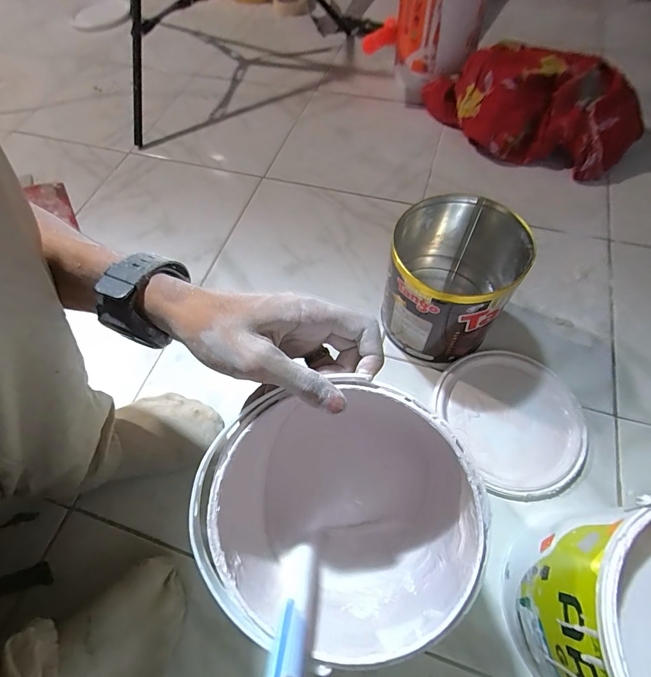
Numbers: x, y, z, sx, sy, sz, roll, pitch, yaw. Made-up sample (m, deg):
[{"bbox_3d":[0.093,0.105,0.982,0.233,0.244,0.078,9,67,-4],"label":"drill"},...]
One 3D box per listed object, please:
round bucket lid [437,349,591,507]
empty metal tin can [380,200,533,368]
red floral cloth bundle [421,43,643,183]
[{"bbox_3d":[0.234,0.095,0.459,0.163,0.015,0.172,-1,61,3],"label":"round bucket lid"},{"bbox_3d":[0.150,-0.065,0.468,0.140,0.156,0.149,24,65,16],"label":"empty metal tin can"},{"bbox_3d":[0.342,-0.411,0.663,0.161,0.114,0.369,-42,67,-18],"label":"red floral cloth bundle"}]

